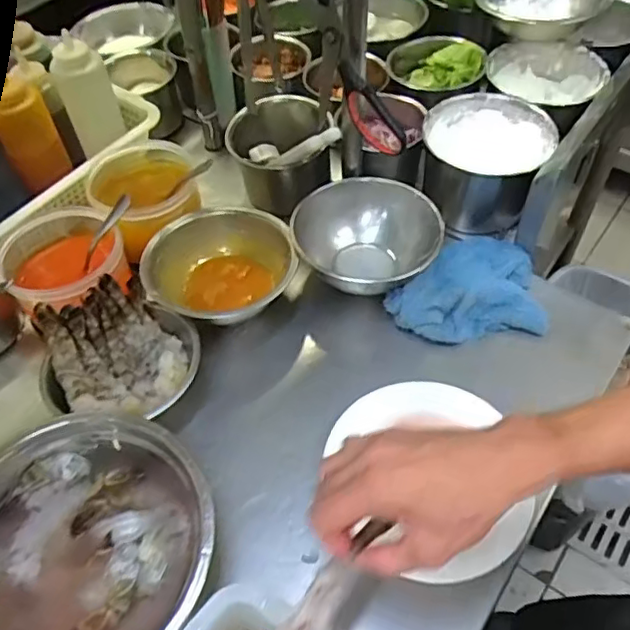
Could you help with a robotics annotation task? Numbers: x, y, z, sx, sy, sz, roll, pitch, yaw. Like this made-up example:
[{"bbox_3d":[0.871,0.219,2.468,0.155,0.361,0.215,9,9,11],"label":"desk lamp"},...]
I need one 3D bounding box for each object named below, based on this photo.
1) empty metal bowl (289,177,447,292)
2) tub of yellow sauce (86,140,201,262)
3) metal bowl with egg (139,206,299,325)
[{"bbox_3d":[0.056,-0.082,0.713,0.165,0.072,0.155,-2,53,2],"label":"empty metal bowl"},{"bbox_3d":[-0.210,-0.149,0.752,0.118,0.080,0.137,-25,55,-15],"label":"tub of yellow sauce"},{"bbox_3d":[-0.108,-0.048,0.693,0.153,0.069,0.165,-2,53,2],"label":"metal bowl with egg"}]

